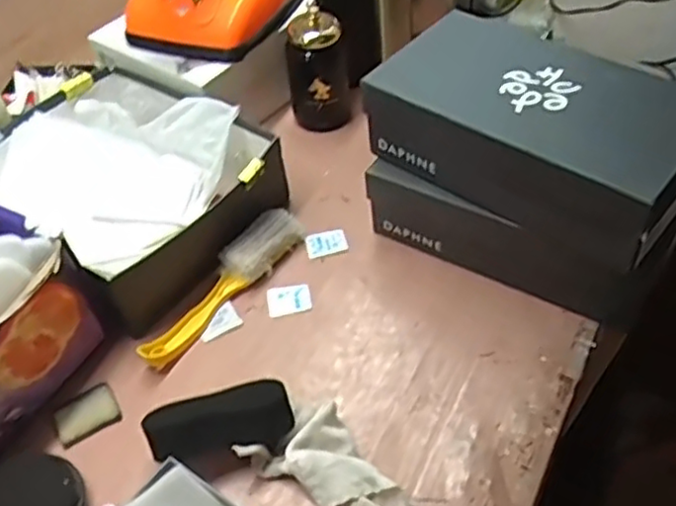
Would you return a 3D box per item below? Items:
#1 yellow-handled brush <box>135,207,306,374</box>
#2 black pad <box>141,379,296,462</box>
[{"bbox_3d":[-0.123,0.033,0.746,0.056,0.040,0.227,27,56,26],"label":"yellow-handled brush"},{"bbox_3d":[-0.105,0.157,0.632,0.126,0.047,0.065,-14,49,-7],"label":"black pad"}]

